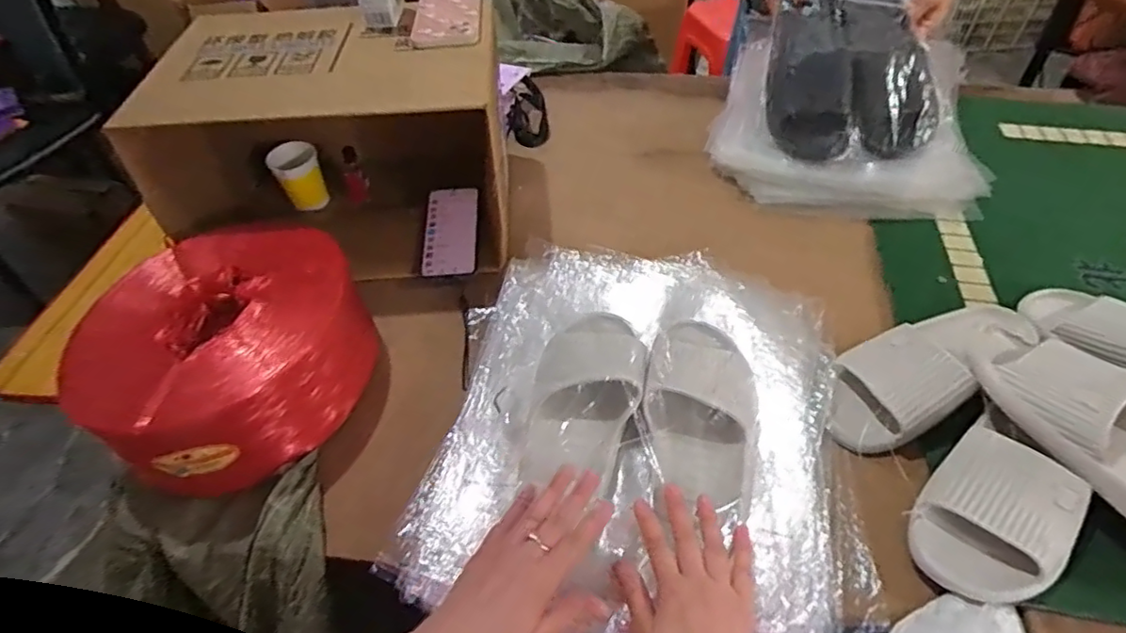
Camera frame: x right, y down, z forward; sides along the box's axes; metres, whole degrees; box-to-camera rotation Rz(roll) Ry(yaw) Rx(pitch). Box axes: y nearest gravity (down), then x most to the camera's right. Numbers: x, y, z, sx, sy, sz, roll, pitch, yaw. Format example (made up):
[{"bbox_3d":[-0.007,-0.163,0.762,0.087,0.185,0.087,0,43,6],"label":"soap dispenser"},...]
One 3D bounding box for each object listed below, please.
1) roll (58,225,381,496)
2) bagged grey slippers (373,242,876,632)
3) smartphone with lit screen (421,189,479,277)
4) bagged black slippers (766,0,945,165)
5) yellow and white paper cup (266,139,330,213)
[{"bbox_3d":[-0.336,0.029,0.623,0.250,0.130,0.234,-2,48,3],"label":"roll"},{"bbox_3d":[0.077,0.101,0.604,0.404,0.083,0.473,4,49,8],"label":"bagged grey slippers"},{"bbox_3d":[-0.151,-0.120,0.809,0.070,0.011,0.159,0,55,-2],"label":"smartphone with lit screen"},{"bbox_3d":[0.443,-0.372,0.905,0.241,0.075,0.289,3,88,16],"label":"bagged black slippers"},{"bbox_3d":[-0.371,-0.196,0.837,0.065,0.088,0.074,-23,51,-15],"label":"yellow and white paper cup"}]

